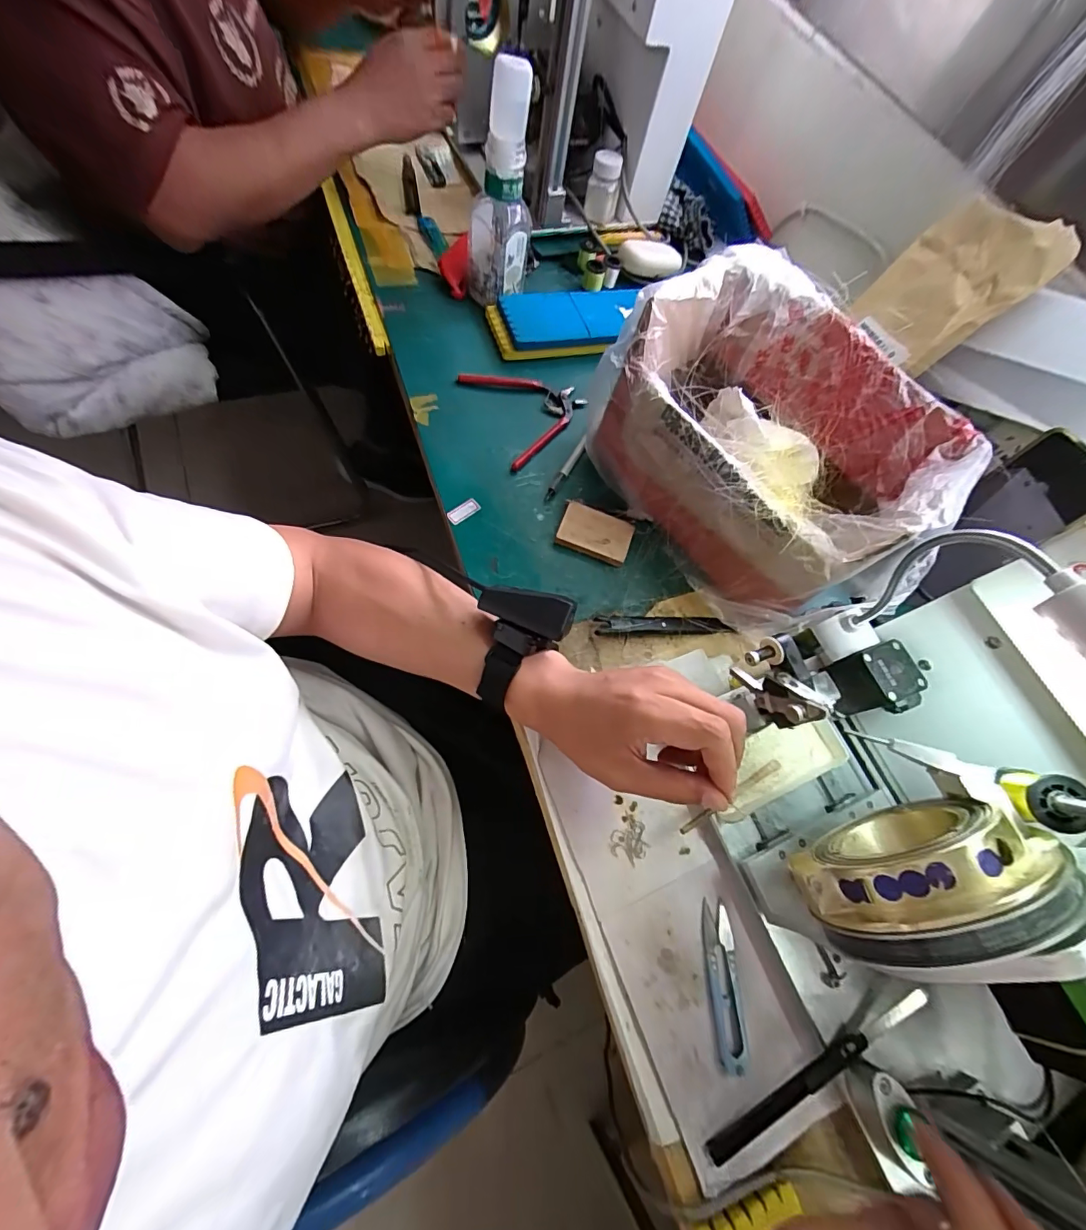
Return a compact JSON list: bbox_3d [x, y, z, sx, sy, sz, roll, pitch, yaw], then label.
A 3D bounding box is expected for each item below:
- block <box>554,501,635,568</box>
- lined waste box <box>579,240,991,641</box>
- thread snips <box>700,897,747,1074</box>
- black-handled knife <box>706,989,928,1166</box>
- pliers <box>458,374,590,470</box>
[{"bbox_3d":[0.053,-0.084,0.476,0.073,0.011,0.053,22,65,-1],"label":"block"},{"bbox_3d":[0.208,-0.154,0.440,0.208,0.144,0.289,-30,75,-20],"label":"lined waste box"},{"bbox_3d":[0.133,0.270,0.346,0.022,0.008,0.101,3,67,-10],"label":"thread snips"},{"bbox_3d":[0.189,0.310,0.322,0.181,0.013,0.015,-26,72,-12],"label":"black-handled knife"},{"bbox_3d":[-0.007,-0.235,0.537,0.133,0.012,0.126,-26,77,-24],"label":"pliers"}]

